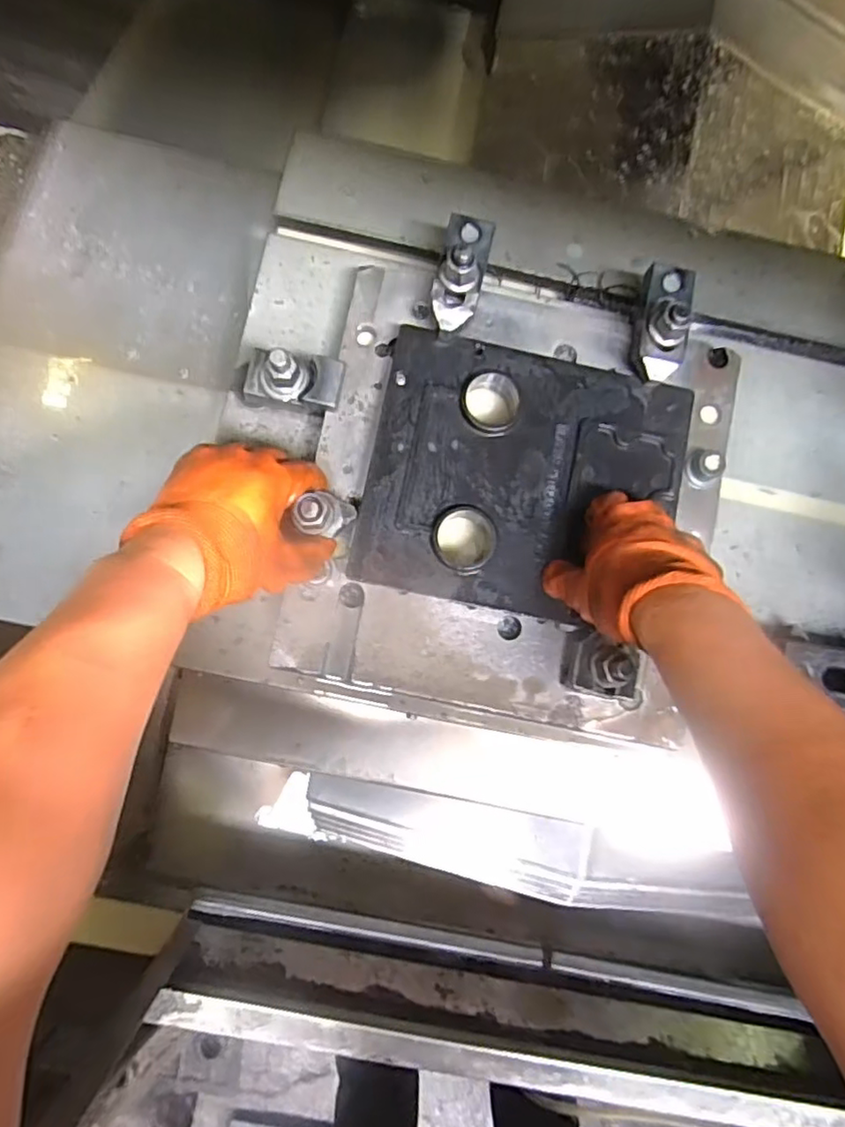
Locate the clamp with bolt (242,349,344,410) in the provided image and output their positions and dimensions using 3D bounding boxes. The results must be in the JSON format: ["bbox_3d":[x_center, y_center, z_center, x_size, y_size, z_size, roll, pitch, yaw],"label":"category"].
[{"bbox_3d":[-0.107,-0.153,0.505,0.085,0.057,0.042,12,83,-3],"label":"clamp with bolt"}]

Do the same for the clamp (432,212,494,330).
[{"bbox_3d":[0.032,-0.234,0.487,0.037,0.034,0.095,14,83,-2],"label":"clamp"}]

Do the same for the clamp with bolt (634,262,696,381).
[{"bbox_3d":[0.198,-0.200,0.502,0.039,0.035,0.097,12,83,-3],"label":"clamp with bolt"}]

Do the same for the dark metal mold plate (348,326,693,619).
[{"bbox_3d":[0.081,-0.068,0.500,0.245,0.015,0.210,11,83,-3],"label":"dark metal mold plate"}]

